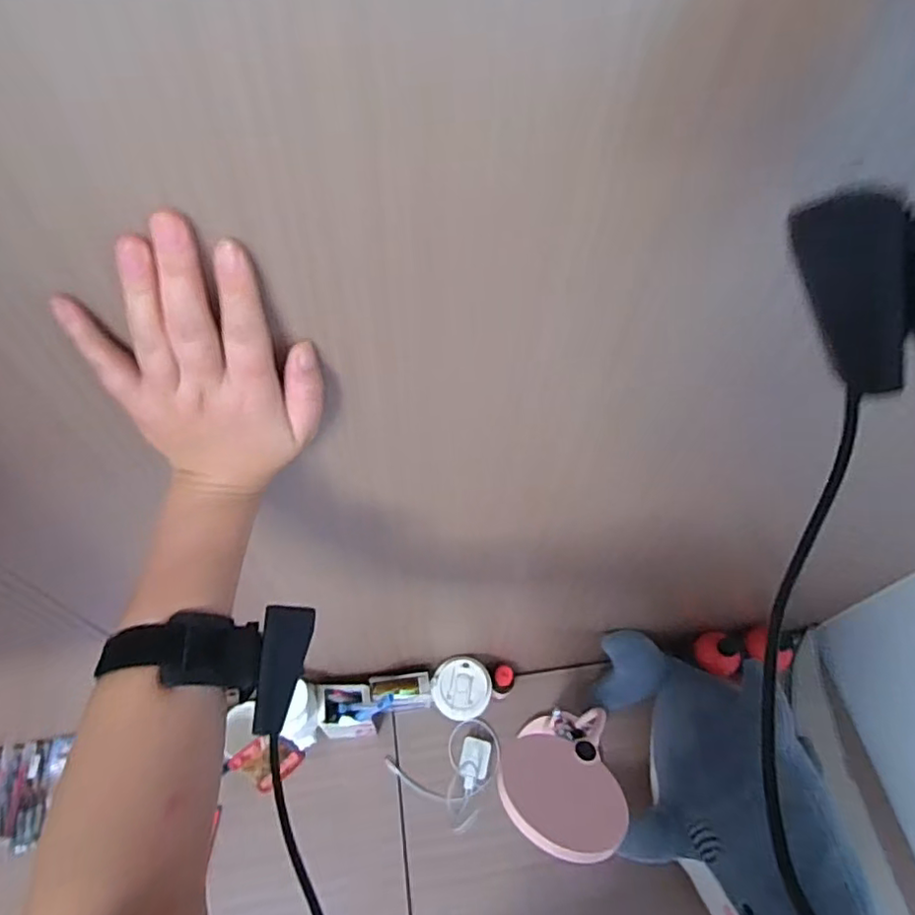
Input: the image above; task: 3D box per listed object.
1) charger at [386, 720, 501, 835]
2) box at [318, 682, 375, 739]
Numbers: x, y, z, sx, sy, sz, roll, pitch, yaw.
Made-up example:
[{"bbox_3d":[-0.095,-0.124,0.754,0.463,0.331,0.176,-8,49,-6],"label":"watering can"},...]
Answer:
[{"bbox_3d":[-0.007,0.502,0.982,0.164,0.030,0.153,35,62,19],"label":"charger"},{"bbox_3d":[-0.170,0.408,0.941,0.088,0.150,0.061,0,57,-2],"label":"box"}]

